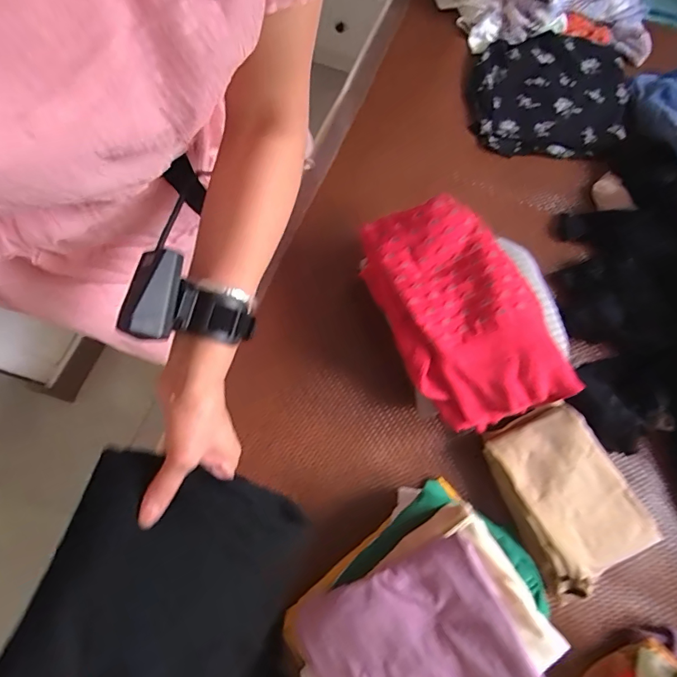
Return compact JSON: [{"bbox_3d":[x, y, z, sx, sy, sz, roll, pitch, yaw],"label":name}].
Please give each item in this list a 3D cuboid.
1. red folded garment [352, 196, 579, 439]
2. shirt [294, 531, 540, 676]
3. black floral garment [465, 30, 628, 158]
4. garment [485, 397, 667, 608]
[{"bbox_3d":[0.160,-0.041,0.578,0.181,0.071,0.295,-20,73,-6],"label":"red folded garment"},{"bbox_3d":[0.072,0.320,0.454,0.211,0.014,0.161,-34,66,8],"label":"shirt"},{"bbox_3d":[0.367,-0.432,0.787,0.262,0.066,0.235,8,73,3],"label":"black floral garment"},{"bbox_3d":[0.305,0.203,0.594,0.163,0.059,0.218,-22,73,-6],"label":"garment"}]

